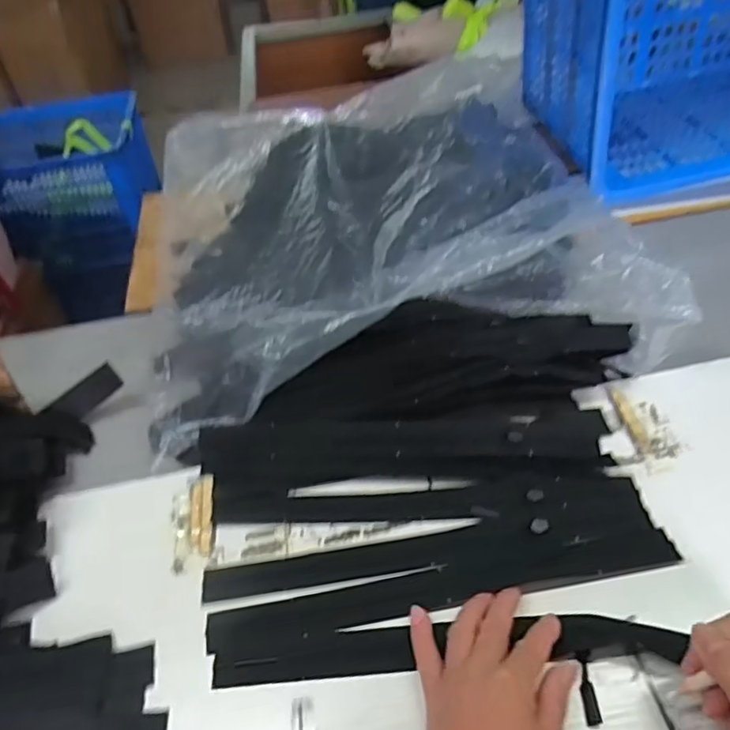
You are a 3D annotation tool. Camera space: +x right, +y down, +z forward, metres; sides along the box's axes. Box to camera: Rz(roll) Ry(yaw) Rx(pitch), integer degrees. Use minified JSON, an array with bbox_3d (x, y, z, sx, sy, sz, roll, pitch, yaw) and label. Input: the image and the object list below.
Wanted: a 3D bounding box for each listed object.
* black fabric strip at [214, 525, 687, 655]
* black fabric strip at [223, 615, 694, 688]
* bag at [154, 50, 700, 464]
[{"bbox_3d":[0.060,0.165,0.433,0.349,0.007,0.033,-9,44,-2],"label":"black fabric strip"},{"bbox_3d":[0.054,0.196,0.404,0.315,0.013,0.032,-5,47,3],"label":"black fabric strip"},{"bbox_3d":[-0.003,-0.203,0.718,0.512,0.117,0.594,-9,44,-2],"label":"bag"}]

